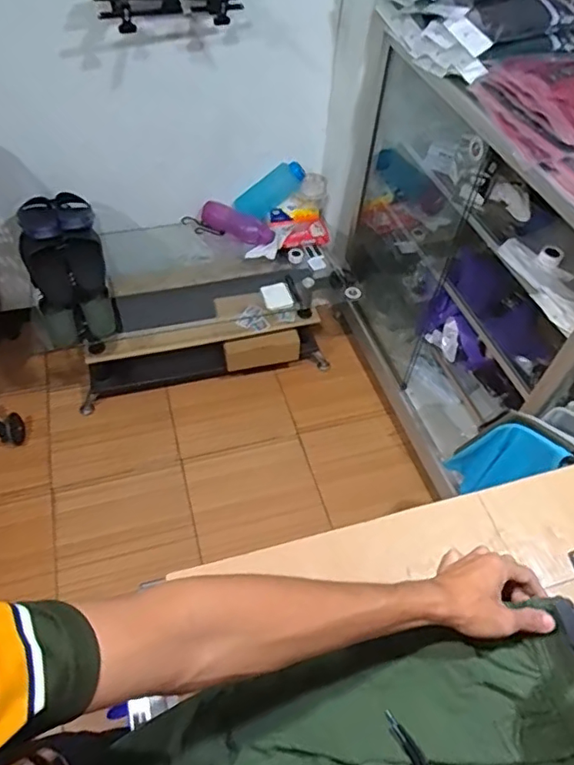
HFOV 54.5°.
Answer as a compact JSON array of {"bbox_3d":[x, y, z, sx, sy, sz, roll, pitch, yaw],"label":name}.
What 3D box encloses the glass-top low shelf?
[{"bbox_3d":[-0.282,-0.265,1.916,0.958,0.386,0.432,-9,54,-10],"label":"glass-top low shelf"}]

